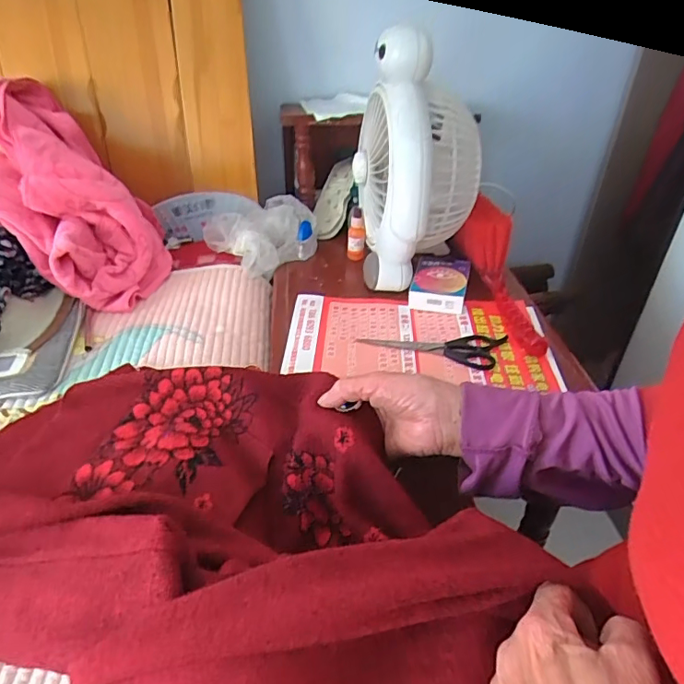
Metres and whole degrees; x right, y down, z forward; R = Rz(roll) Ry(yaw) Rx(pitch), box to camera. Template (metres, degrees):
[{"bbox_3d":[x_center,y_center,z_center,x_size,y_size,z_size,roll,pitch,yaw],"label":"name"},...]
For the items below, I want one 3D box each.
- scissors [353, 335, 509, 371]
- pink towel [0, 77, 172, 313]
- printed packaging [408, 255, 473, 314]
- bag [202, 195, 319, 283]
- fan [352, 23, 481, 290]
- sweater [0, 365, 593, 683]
[{"bbox_3d":[0.100,0.001,0.577,0.158,0.006,0.058,9,38,13],"label":"scissors"},{"bbox_3d":[-0.352,-0.190,0.656,0.206,0.214,0.213,5,37,7],"label":"pink towel"},{"bbox_3d":[0.129,-0.080,0.667,0.065,0.029,0.109,10,38,13],"label":"printed packaging"},{"bbox_3d":[-0.109,-0.163,0.758,0.143,0.062,0.133,-26,43,-30],"label":"bag"},{"bbox_3d":[0.091,-0.212,0.633,0.144,0.278,0.159,3,37,5],"label":"fan"},{"bbox_3d":[-0.097,0.129,0.363,0.503,0.125,0.290,21,41,26],"label":"sweater"}]

